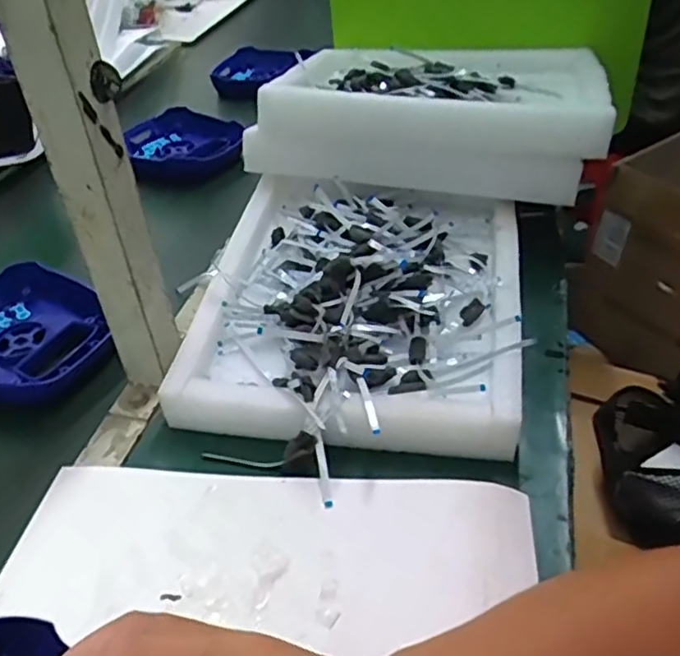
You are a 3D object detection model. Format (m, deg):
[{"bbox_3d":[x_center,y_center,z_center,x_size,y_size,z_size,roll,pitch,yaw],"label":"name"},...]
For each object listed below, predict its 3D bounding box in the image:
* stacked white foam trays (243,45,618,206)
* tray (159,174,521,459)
[{"bbox_3d":[0.107,-0.261,0.750,0.366,0.097,0.258,8,42,14],"label":"stacked white foam trays"},{"bbox_3d":[0.018,-0.034,0.608,0.288,0.071,0.329,4,42,10],"label":"tray"}]

